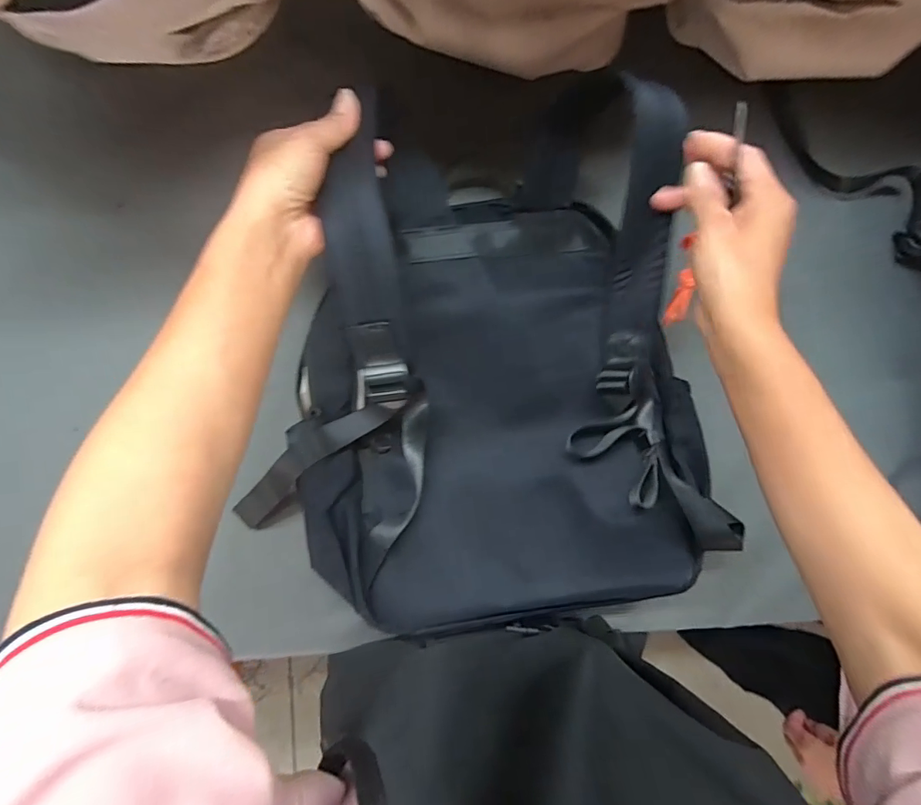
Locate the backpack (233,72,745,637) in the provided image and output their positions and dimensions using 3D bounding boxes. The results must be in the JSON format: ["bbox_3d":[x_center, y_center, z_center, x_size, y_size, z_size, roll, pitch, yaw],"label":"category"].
[{"bbox_3d":[0.001,-0.022,0.374,0.392,0.141,0.392,0,90,-5],"label":"backpack"}]

